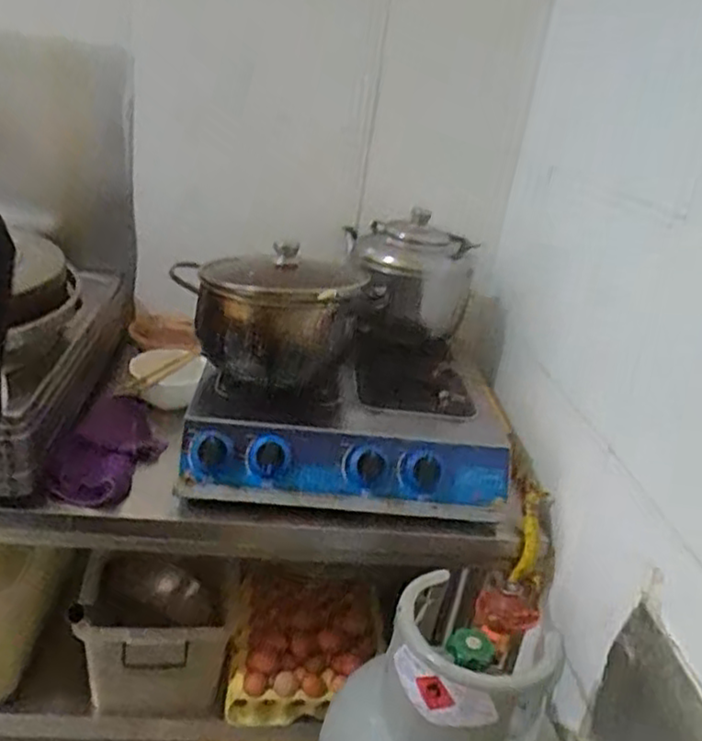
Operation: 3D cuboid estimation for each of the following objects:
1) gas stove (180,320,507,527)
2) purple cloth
[{"bbox_3d":[-0.013,0.069,1.169,0.467,0.137,0.405,5,23,-6],"label":"gas stove"},{"bbox_3d":[-0.363,0.120,1.071,0.114,0.053,0.255,8,23,0],"label":"purple cloth"}]

